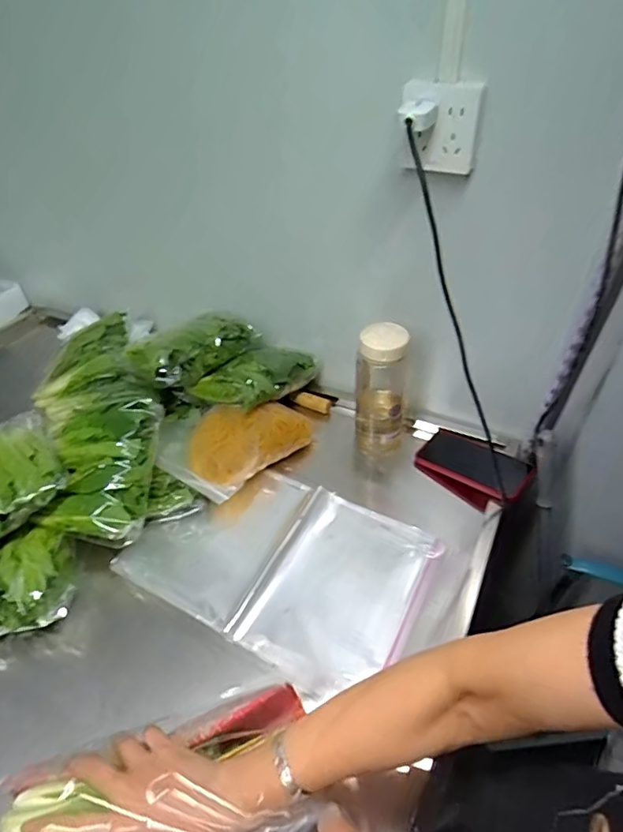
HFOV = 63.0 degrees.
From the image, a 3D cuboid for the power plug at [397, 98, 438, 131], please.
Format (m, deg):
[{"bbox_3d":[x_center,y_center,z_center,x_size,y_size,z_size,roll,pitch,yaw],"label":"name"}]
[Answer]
[{"bbox_3d":[0.114,-0.319,0.542,0.039,0.024,0.048,6,43,10],"label":"power plug"}]

